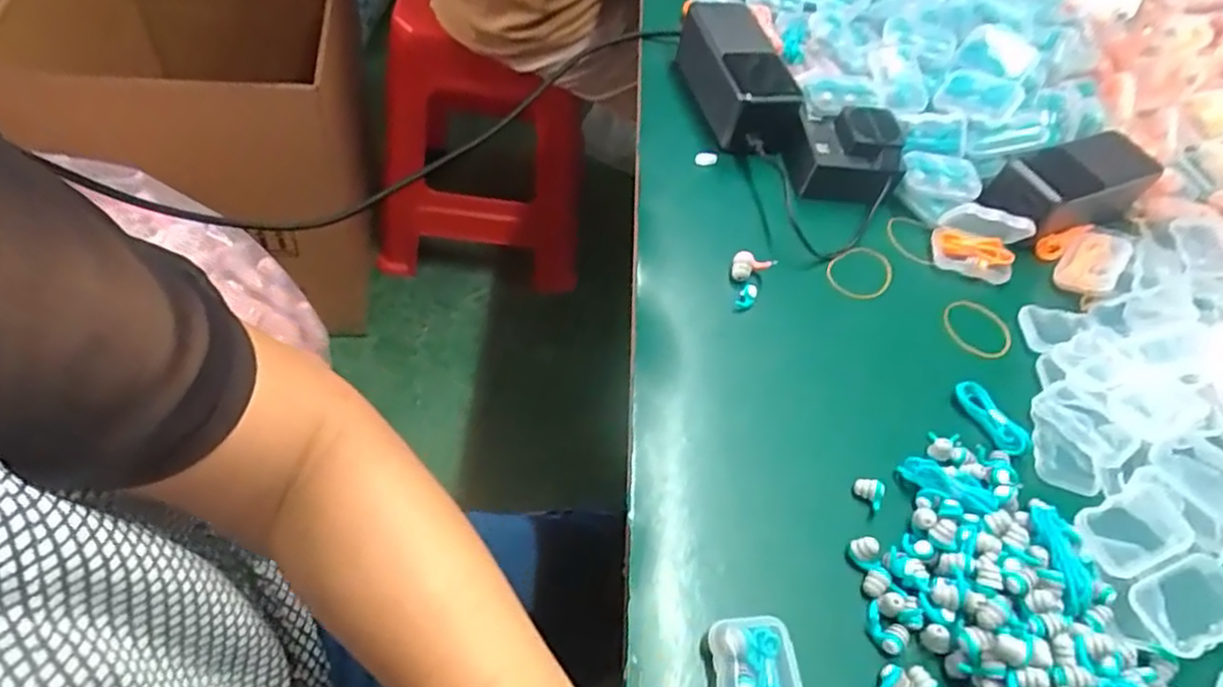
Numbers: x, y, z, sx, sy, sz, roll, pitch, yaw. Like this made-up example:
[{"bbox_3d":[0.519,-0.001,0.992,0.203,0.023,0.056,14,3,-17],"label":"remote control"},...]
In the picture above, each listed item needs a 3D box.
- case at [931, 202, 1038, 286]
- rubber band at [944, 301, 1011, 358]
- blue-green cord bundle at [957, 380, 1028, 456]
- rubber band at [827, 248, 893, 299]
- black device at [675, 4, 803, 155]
[{"bbox_3d":[0.254,-0.071,0.467,0.056,0.035,0.031,27,54,8],"label":"case"},{"bbox_3d":[0.242,-0.010,0.450,0.045,0.004,0.048,7,53,-9],"label":"rubber band"},{"bbox_3d":[0.224,0.042,0.397,0.015,0.008,0.049,-22,62,-25],"label":"blue-green cord bundle"},{"bbox_3d":[0.171,-0.049,0.462,0.054,0.005,0.039,-35,68,-30],"label":"rubber band"},{"bbox_3d":[0.096,-0.203,0.526,0.057,0.051,0.148,-5,56,-14],"label":"black device"}]

